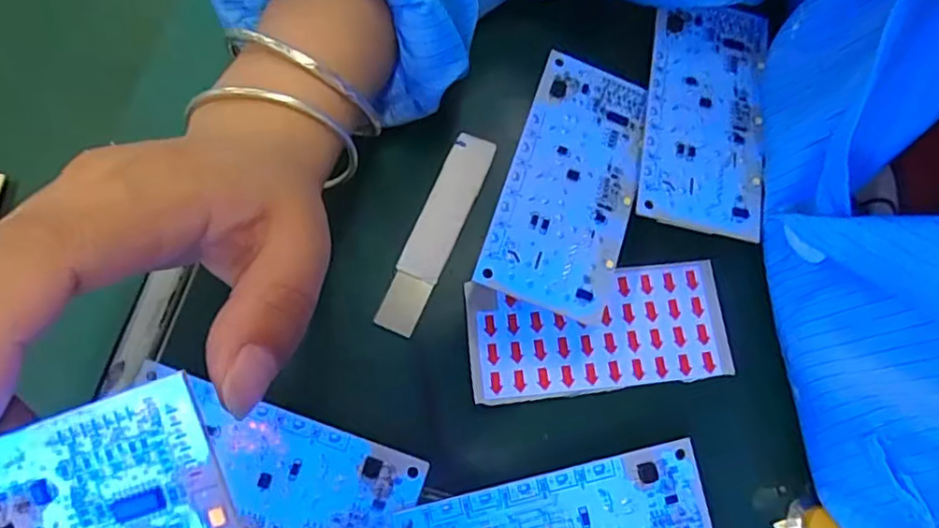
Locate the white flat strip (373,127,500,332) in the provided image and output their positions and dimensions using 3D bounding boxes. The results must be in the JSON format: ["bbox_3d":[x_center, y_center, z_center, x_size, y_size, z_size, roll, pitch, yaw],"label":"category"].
[{"bbox_3d":[-0.015,-0.015,0.276,0.021,0.006,0.095,23,79,7],"label":"white flat strip"}]

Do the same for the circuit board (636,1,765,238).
[{"bbox_3d":[0.105,-0.068,0.275,0.054,0.004,0.111,11,73,-6],"label":"circuit board"}]

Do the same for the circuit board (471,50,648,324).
[{"bbox_3d":[0.043,-0.036,0.265,0.055,0.004,0.112,20,73,-4],"label":"circuit board"}]

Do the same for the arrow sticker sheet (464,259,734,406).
[{"bbox_3d":[0.055,0.028,0.266,0.109,0.004,0.051,-6,75,-4],"label":"arrow sticker sheet"}]

